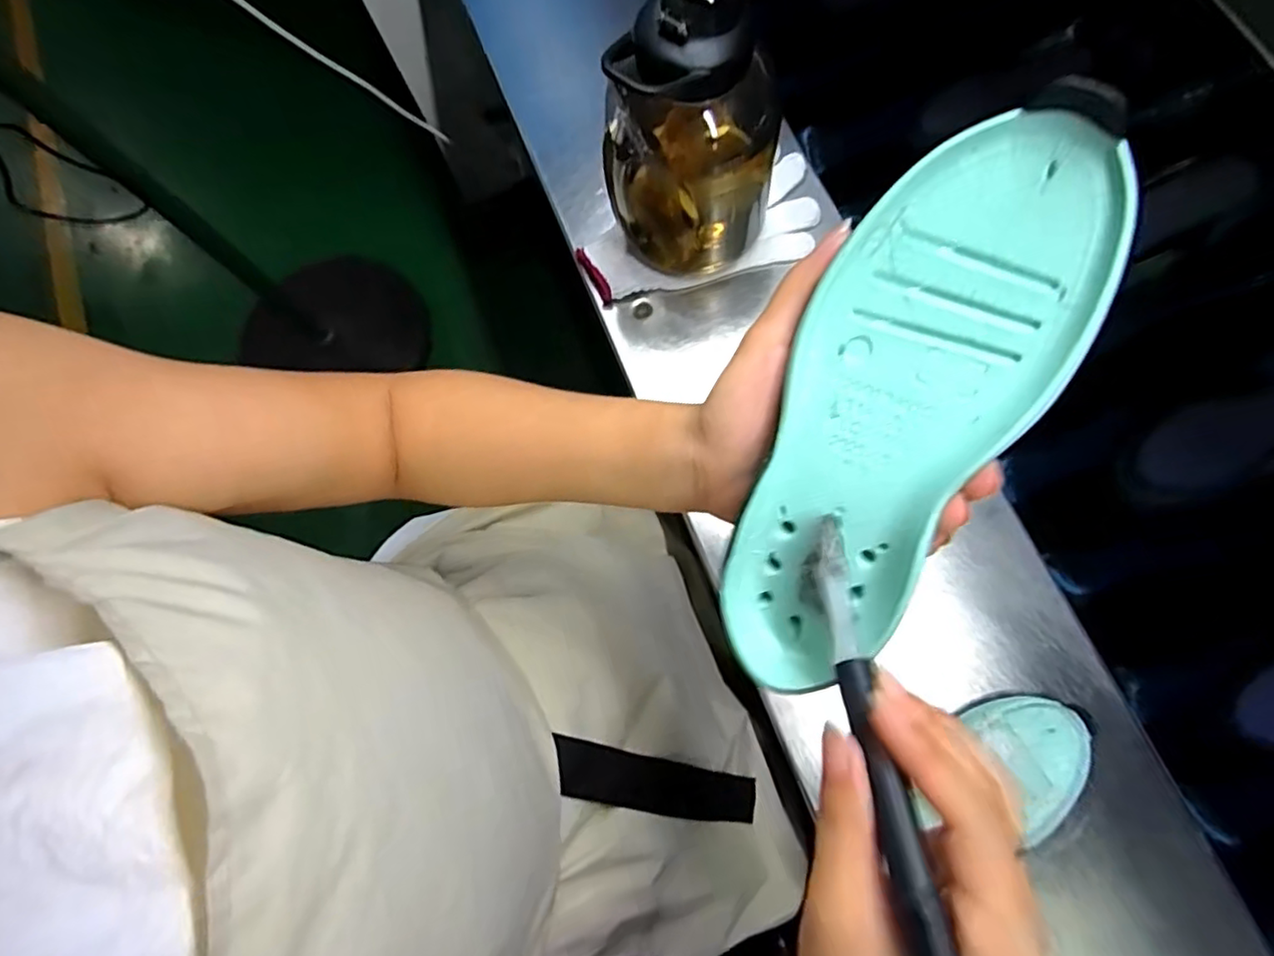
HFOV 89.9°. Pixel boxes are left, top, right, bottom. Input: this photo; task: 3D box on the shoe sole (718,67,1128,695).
[{"bbox_3d":[0.091,-0.019,0.232,0.079,0.026,0.215,25,110,8],"label":"shoe sole"}]

